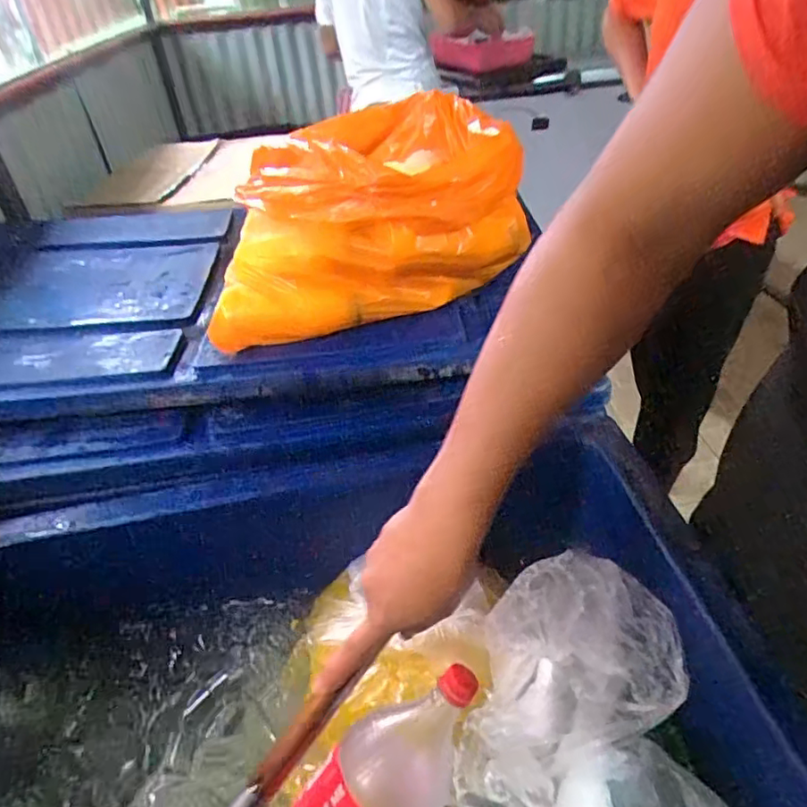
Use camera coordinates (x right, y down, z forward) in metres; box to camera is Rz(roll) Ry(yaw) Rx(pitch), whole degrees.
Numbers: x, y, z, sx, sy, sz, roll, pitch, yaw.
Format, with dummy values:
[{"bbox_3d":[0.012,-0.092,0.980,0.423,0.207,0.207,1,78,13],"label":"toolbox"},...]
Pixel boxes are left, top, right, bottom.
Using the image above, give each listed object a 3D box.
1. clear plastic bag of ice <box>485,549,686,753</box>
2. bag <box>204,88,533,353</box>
[{"bbox_3d":[0.176,0.256,0.589,0.172,0.132,0.157,-4,38,2],"label":"clear plastic bag of ice"},{"bbox_3d":[-0.058,-0.287,0.840,0.400,0.209,0.408,-6,38,-2],"label":"bag"}]

